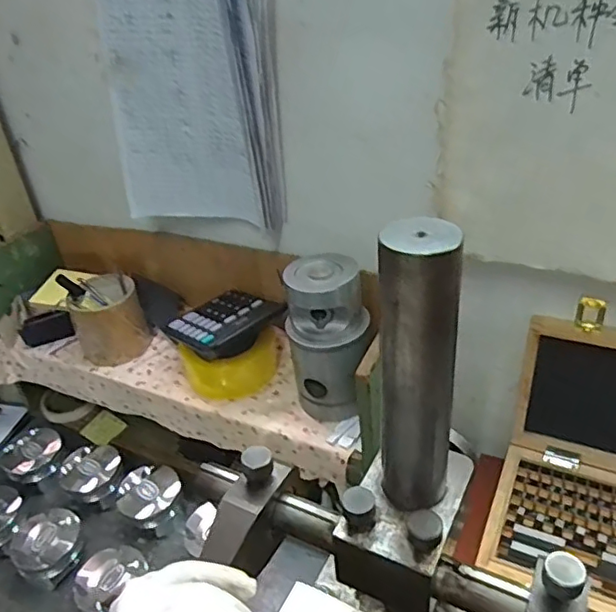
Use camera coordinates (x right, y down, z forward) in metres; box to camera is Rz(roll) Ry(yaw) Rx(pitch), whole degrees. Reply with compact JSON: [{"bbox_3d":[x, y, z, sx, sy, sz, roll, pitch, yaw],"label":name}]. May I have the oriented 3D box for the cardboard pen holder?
[{"bbox_3d":[-0.269,0.013,0.794,0.091,0.095,0.095,-18,36,-18],"label":"cardboard pen holder"}]

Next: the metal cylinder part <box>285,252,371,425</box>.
[{"bbox_3d":[0.019,0.037,0.651,0.083,0.174,0.078,-4,34,3],"label":"metal cylinder part"}]

